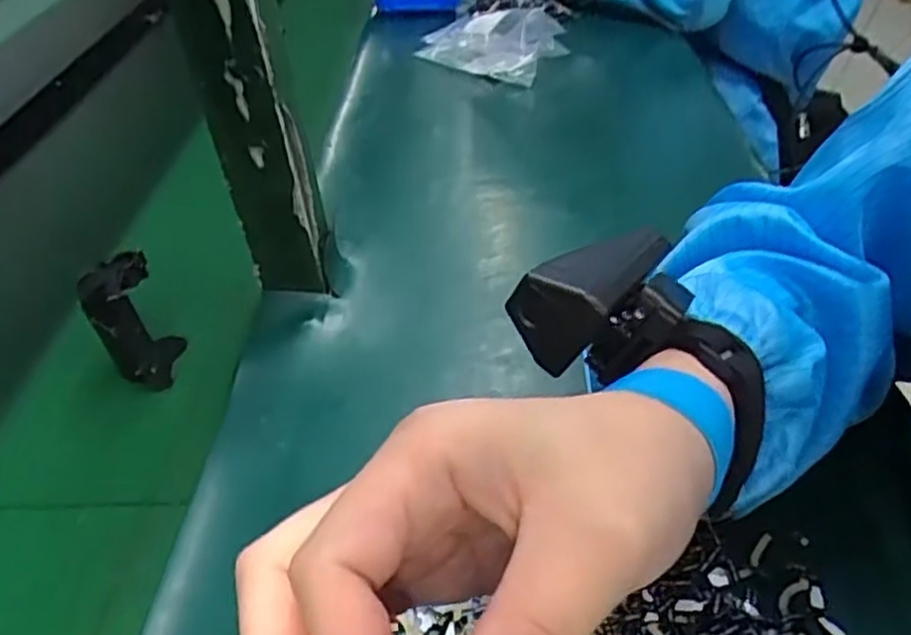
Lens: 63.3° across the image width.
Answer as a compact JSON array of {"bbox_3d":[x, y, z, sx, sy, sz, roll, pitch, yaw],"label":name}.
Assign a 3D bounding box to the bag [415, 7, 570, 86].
[{"bbox_3d":[0.042,-0.282,0.742,0.147,0.045,0.090,21,45,27],"label":"bag"}]

